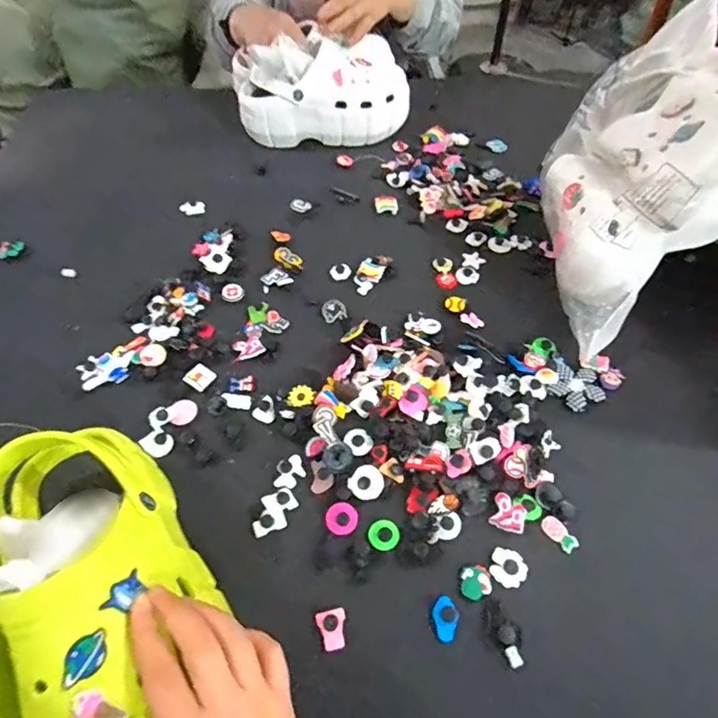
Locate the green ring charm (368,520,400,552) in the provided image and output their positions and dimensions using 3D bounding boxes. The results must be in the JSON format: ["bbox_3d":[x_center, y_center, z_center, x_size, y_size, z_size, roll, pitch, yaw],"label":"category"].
[{"bbox_3d":[0.021,0.145,0.407,0.025,0.004,0.025,0,53,0],"label":"green ring charm"}]

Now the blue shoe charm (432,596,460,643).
[{"bbox_3d":[0.064,0.194,0.369,0.019,0.004,0.029,16,55,12],"label":"blue shoe charm"}]

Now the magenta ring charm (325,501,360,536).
[{"bbox_3d":[-0.014,0.133,0.414,0.027,0.005,0.027,0,53,0],"label":"magenta ring charm"}]

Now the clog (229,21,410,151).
[{"bbox_3d":[-0.060,-0.414,0.753,0.249,0.128,0.149,-8,53,-5],"label":"clog"}]

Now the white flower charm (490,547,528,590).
[{"bbox_3d":[0.118,0.163,0.390,0.028,0.008,0.028,0,53,0],"label":"white flower charm"}]

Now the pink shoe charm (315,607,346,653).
[{"bbox_3d":[-0.019,0.199,0.364,0.021,0.008,0.027,-15,54,-10],"label":"pink shoe charm"}]

